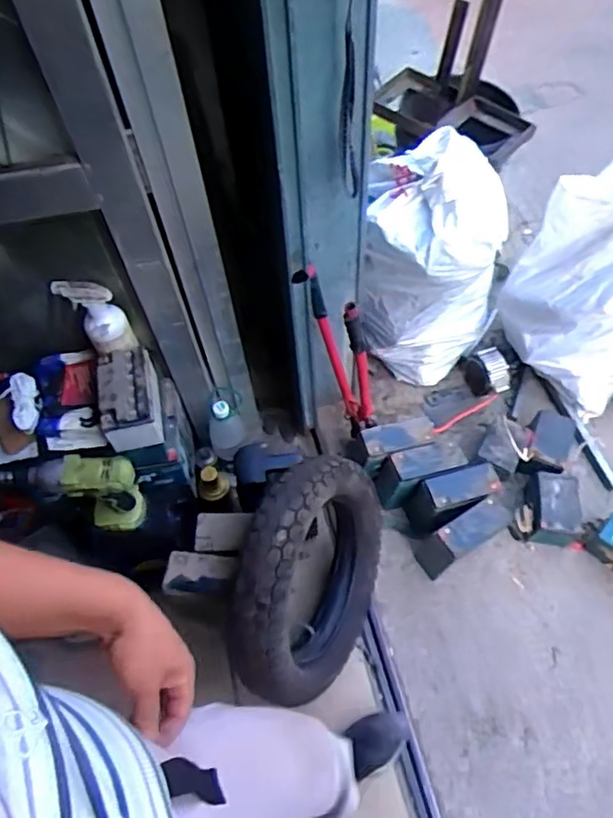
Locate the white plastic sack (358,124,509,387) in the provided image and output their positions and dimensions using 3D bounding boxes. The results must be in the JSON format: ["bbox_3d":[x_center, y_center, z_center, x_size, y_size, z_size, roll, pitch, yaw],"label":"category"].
[{"bbox_3d":[0.299,-0.329,1.489,0.300,0.595,0.224,19,62,14],"label":"white plastic sack"}]

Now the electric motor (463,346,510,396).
[{"bbox_3d":[0.493,-0.102,1.645,0.085,0.095,0.133,-18,60,-7],"label":"electric motor"}]

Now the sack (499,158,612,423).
[{"bbox_3d":[0.692,-0.310,1.455,0.360,0.583,0.324,37,68,22],"label":"sack"}]

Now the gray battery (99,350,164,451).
[{"bbox_3d":[-0.297,-0.015,1.020,0.098,0.103,0.151,-14,59,-5],"label":"gray battery"}]

